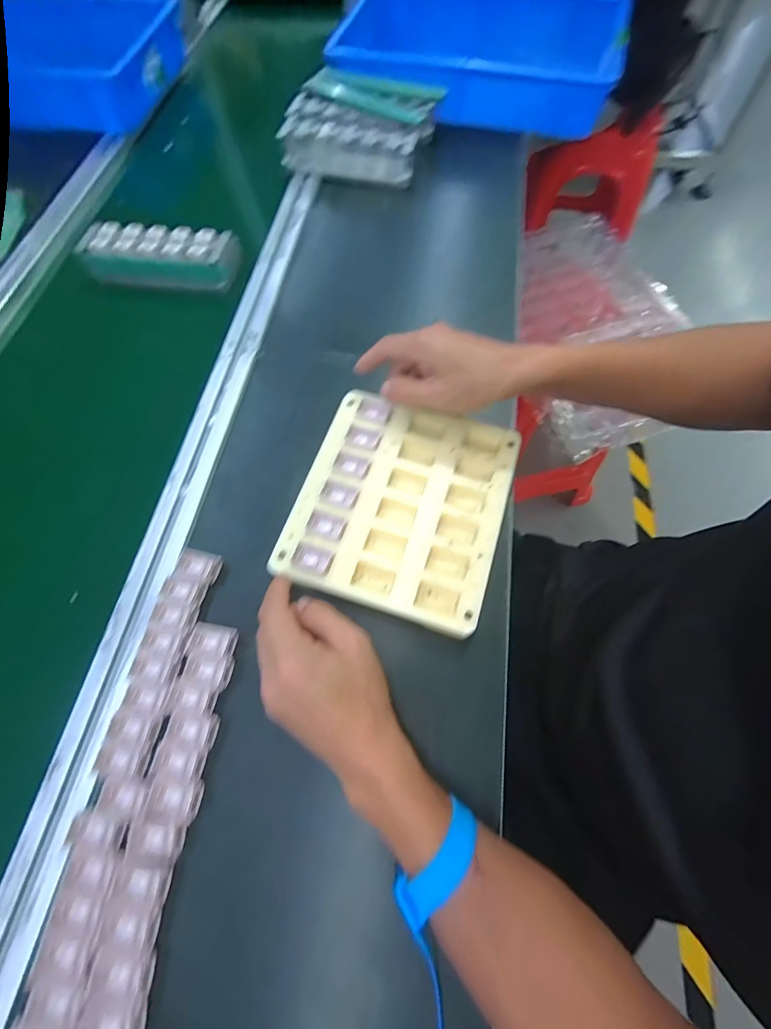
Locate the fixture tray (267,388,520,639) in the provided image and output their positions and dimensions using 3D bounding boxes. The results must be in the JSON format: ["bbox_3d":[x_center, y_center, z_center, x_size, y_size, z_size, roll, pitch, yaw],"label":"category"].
[{"bbox_3d":[0.014,-0.013,0.377,0.179,0.014,0.196,16,68,9],"label":"fixture tray"}]

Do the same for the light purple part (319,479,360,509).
[{"bbox_3d":[-0.042,-0.019,0.375,0.031,0.004,0.020,20,68,11],"label":"light purple part"}]

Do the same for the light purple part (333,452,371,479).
[{"bbox_3d":[-0.031,-0.047,0.387,0.031,0.004,0.021,18,67,10],"label":"light purple part"}]

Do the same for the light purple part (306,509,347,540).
[{"bbox_3d":[-0.051,0.009,0.364,0.032,0.004,0.020,18,67,10],"label":"light purple part"}]

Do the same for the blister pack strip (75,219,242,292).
[{"bbox_3d":[-0.286,-0.329,0.535,0.191,0.048,0.064,8,66,6],"label":"blister pack strip"}]

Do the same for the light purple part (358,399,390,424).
[{"bbox_3d":[-0.011,-0.102,0.409,0.029,0.004,0.022,21,68,11],"label":"light purple part"}]

